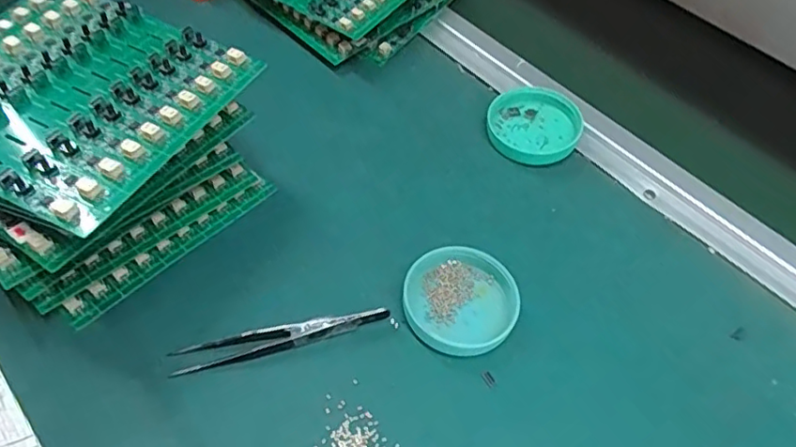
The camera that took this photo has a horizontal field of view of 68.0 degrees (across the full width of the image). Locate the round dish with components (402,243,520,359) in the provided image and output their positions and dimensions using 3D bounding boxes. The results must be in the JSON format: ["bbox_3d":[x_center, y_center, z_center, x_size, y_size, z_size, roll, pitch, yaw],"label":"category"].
[{"bbox_3d":[0.036,0.043,0.337,0.062,0.018,0.061,2,53,-3],"label":"round dish with components"}]

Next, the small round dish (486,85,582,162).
[{"bbox_3d":[0.099,-0.074,0.436,0.064,0.018,0.063,2,53,-3],"label":"small round dish"}]

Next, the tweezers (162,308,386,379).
[{"bbox_3d":[-0.062,0.061,0.317,0.114,0.013,0.014,-10,55,-12],"label":"tweezers"}]

